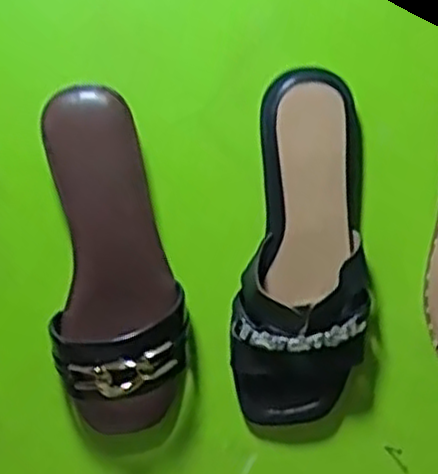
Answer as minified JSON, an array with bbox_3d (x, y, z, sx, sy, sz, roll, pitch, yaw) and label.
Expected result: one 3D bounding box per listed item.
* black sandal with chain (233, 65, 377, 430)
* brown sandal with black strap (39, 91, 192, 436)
[{"bbox_3d":[0.055,0.015,0.535,0.093,0.247,0.062,-1,11,9],"label":"black sandal with chain"},{"bbox_3d":[-0.070,0.026,0.522,0.087,0.236,0.051,-6,12,-17],"label":"brown sandal with black strap"}]

